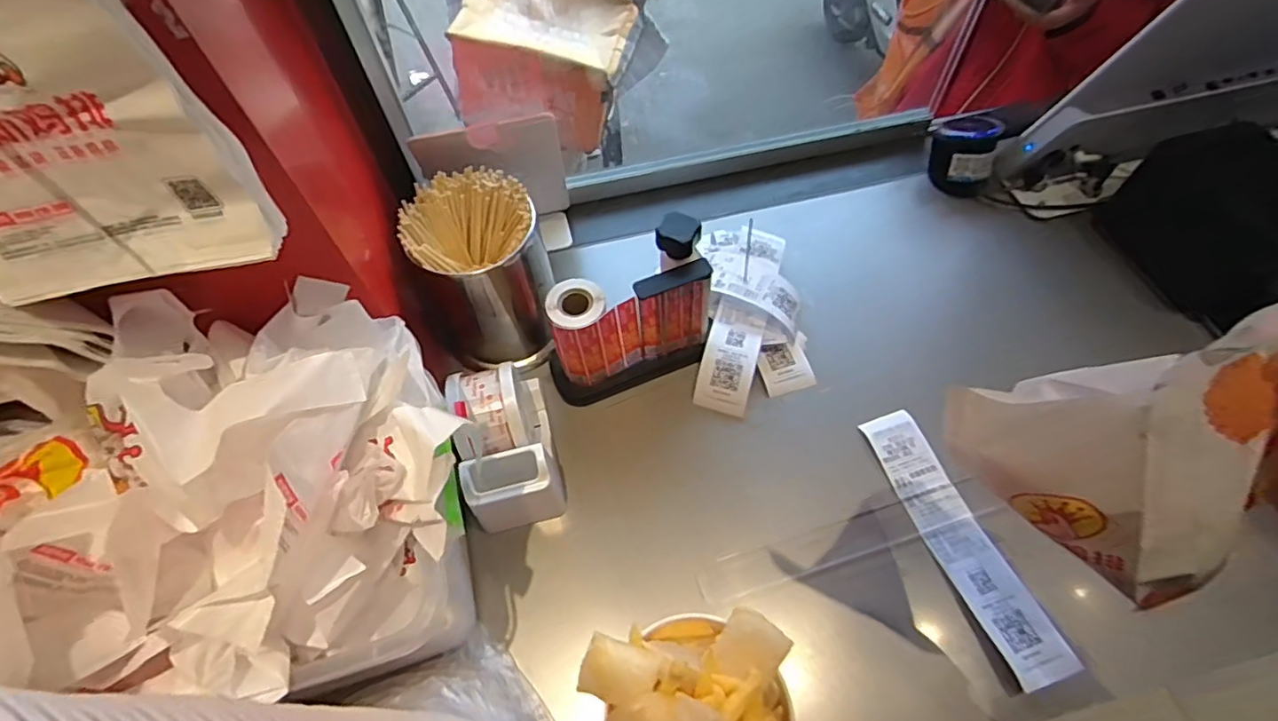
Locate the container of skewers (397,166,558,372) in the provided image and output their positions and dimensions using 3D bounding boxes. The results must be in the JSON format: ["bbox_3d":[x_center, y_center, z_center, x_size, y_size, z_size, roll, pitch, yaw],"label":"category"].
[{"bbox_3d":[-0.161,-0.090,0.632,0.128,0.178,0.120,-13,60,-6],"label":"container of skewers"}]

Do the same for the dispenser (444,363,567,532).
[{"bbox_3d":[-0.127,0.079,0.572,0.083,0.105,0.142,-13,60,-6],"label":"dispenser"}]

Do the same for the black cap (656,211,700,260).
[{"bbox_3d":[0.037,-0.117,0.558,0.039,0.030,0.032,13,60,9],"label":"black cap"}]

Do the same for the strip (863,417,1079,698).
[{"bbox_3d":[0.296,0.161,0.552,0.049,0.025,0.254,-17,60,-9],"label":"strip"}]

